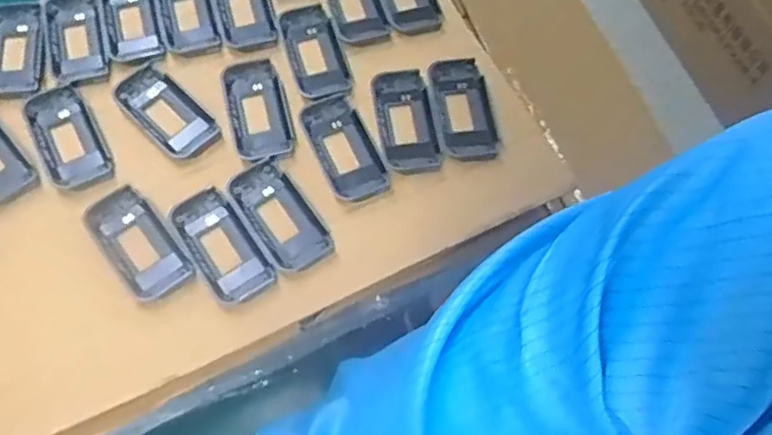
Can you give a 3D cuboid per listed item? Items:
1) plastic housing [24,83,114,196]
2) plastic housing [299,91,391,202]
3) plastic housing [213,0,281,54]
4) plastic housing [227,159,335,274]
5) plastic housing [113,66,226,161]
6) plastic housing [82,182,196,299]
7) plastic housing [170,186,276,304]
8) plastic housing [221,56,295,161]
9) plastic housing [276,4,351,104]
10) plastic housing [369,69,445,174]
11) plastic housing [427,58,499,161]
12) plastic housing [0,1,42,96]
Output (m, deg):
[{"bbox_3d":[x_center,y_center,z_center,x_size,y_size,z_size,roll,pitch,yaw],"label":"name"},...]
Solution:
[{"bbox_3d":[-0.203,-0.051,0.424,0.039,0.009,0.078,-29,69,-13],"label":"plastic housing"},{"bbox_3d":[-0.028,-0.044,0.427,0.039,0.009,0.074,-25,68,-11],"label":"plastic housing"},{"bbox_3d":[-0.102,-0.152,0.471,0.038,0.007,0.078,-16,66,-7],"label":"plastic housing"},{"bbox_3d":[-0.066,-0.001,0.410,0.038,0.011,0.076,-34,70,-14],"label":"plastic housing"},{"bbox_3d":[-0.145,-0.069,0.439,0.078,0.009,0.038,39,71,16],"label":"plastic housing"},{"bbox_3d":[-0.150,0.015,0.400,0.038,0.009,0.076,-38,71,-16],"label":"plastic housing"},{"bbox_3d":[-0.100,0.017,0.399,0.037,0.010,0.075,-33,70,-14],"label":"plastic housing"},{"bbox_3d":[-0.085,-0.071,0.437,0.040,0.010,0.077,-15,66,-7],"label":"plastic housing"},{"bbox_3d":[-0.050,-0.112,0.457,0.038,0.011,0.076,-18,67,-8],"label":"plastic housing"},{"bbox_3d":[0.012,-0.063,0.436,0.037,0.011,0.075,-10,66,-4],"label":"plastic housing"},{"bbox_3d":[0.050,-0.072,0.442,0.038,0.014,0.074,-11,66,-5],"label":"plastic housing"},{"bbox_3d":[-0.253,-0.115,0.450,0.038,0.008,0.076,-11,66,-5],"label":"plastic housing"}]

